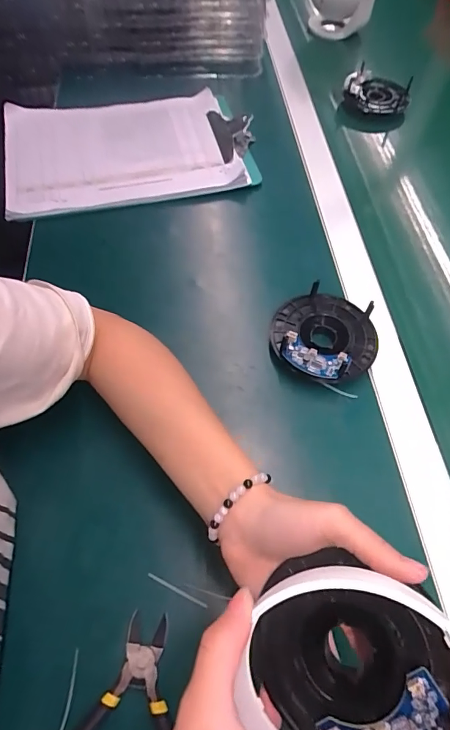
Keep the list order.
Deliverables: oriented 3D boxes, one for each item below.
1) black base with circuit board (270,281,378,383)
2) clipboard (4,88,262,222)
[{"bbox_3d":[0.096,-0.029,0.407,0.098,0.029,0.100,1,61,-2],"label":"black base with circuit board"},{"bbox_3d":[-0.122,-0.284,0.552,0.307,0.020,0.198,-12,62,-8],"label":"clipboard"}]

